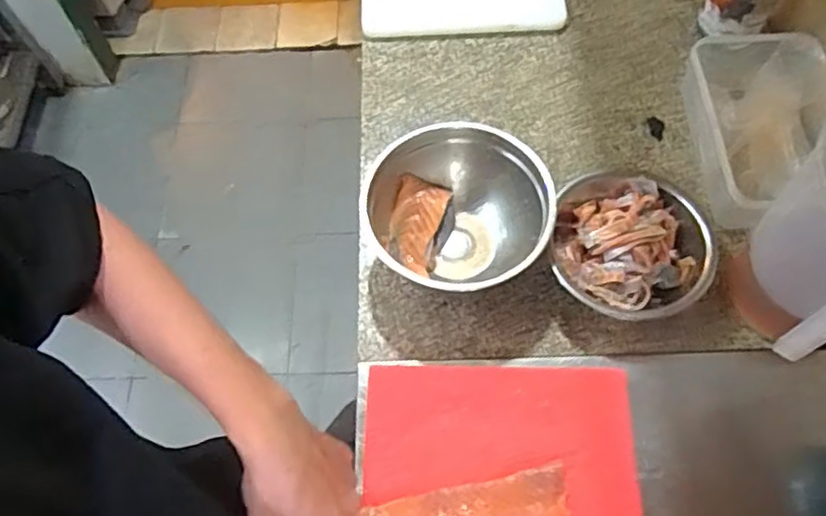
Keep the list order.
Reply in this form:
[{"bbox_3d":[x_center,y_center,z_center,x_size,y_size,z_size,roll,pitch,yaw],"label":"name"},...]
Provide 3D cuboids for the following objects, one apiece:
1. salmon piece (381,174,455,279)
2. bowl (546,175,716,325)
[{"bbox_3d":[0.006,-0.040,0.786,0.076,0.032,0.111,24,77,-5],"label":"salmon piece"},{"bbox_3d":[0.248,-0.013,0.743,0.168,0.083,0.186,10,64,7],"label":"bowl"}]

